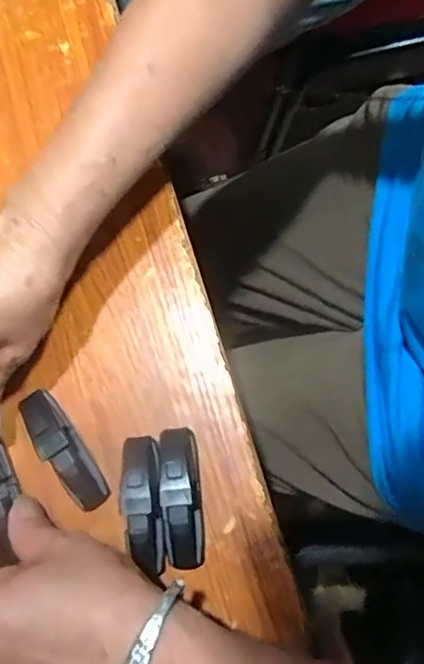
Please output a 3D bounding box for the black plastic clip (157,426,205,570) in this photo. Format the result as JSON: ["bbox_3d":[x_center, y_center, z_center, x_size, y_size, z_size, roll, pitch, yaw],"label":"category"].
[{"bbox_3d":[-0.017,0.092,0.330,0.022,0.021,0.076,-5,77,3],"label":"black plastic clip"}]

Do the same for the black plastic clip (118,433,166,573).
[{"bbox_3d":[-0.039,0.096,0.331,0.021,0.021,0.072,-5,77,3],"label":"black plastic clip"}]

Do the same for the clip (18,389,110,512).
[{"bbox_3d":[-0.087,0.066,0.340,0.021,0.022,0.076,-34,77,-4],"label":"clip"}]

